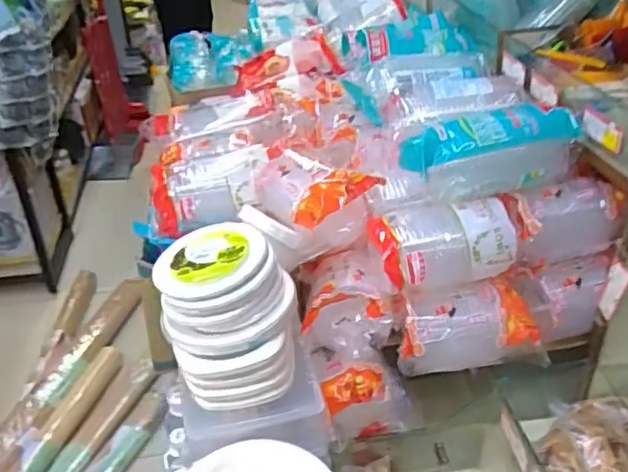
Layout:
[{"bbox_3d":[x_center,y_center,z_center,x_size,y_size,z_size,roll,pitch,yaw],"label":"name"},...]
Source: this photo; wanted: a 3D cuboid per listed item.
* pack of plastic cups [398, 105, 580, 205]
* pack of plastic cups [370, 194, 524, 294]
[{"bbox_3d":[0.250,-0.117,0.913,0.231,0.108,0.071,-7,33,-7],"label":"pack of plastic cups"},{"bbox_3d":[0.188,0.009,0.906,0.209,0.090,0.089,-7,34,-8],"label":"pack of plastic cups"}]

